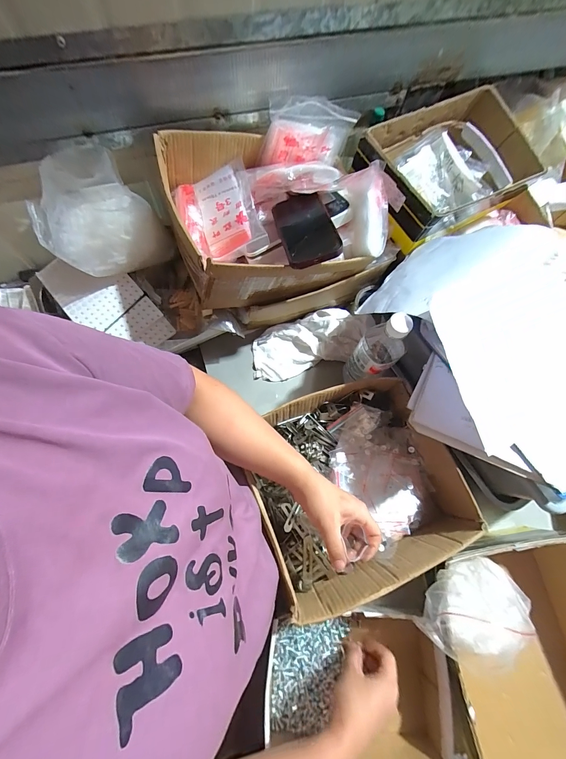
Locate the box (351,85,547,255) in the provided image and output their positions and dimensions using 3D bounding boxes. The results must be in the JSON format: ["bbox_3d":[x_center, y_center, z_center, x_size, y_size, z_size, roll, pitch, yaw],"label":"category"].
[{"bbox_3d":[0.316,-0.402,0.575,0.331,0.107,0.197,-29,74,-12],"label":"box"}]

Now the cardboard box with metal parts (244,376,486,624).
[{"bbox_3d":[0.113,0.156,0.485,0.310,0.103,0.274,-20,72,-9],"label":"cardboard box with metal parts"}]

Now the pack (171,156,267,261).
[{"bbox_3d":[-0.109,-0.277,0.513,0.133,0.042,0.178,-23,76,15],"label":"pack"}]

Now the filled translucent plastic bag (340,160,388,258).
[{"bbox_3d":[0.139,-0.279,0.507,0.070,0.060,0.138,-5,103,-4],"label":"filled translucent plastic bag"}]

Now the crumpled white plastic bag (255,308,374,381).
[{"bbox_3d":[0.054,-0.079,0.627,0.249,0.045,0.115,-20,72,4],"label":"crumpled white plastic bag"}]

